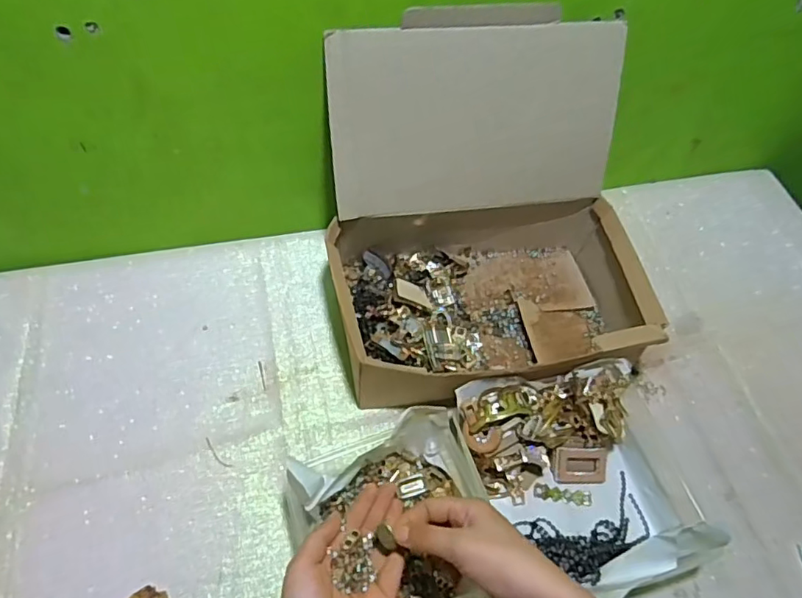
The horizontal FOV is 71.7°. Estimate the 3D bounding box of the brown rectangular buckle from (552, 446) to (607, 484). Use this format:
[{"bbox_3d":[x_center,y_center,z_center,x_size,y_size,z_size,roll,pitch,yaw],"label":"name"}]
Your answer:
[{"bbox_3d":[0.188,0.174,0.581,0.056,0.008,0.039,-3,94,2],"label":"brown rectangular buckle"}]

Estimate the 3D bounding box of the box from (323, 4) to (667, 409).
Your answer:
[{"bbox_3d":[0.096,-0.079,0.590,0.328,0.279,0.299,-9,58,-10],"label":"box"}]

